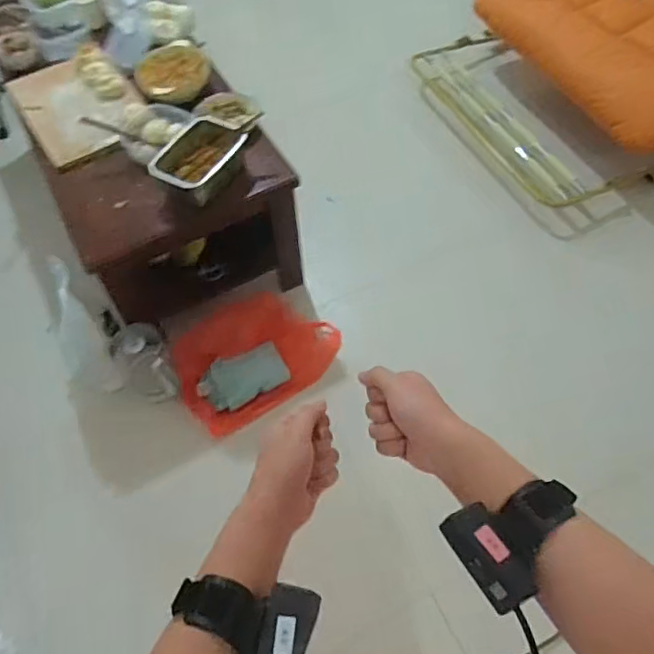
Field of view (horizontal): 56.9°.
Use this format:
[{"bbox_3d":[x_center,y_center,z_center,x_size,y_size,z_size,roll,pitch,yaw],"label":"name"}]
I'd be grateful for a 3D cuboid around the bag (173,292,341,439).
[{"bbox_3d":[-0.186,0.069,1.596,0.415,0.050,0.308,-28,62,-12],"label":"bag"}]

